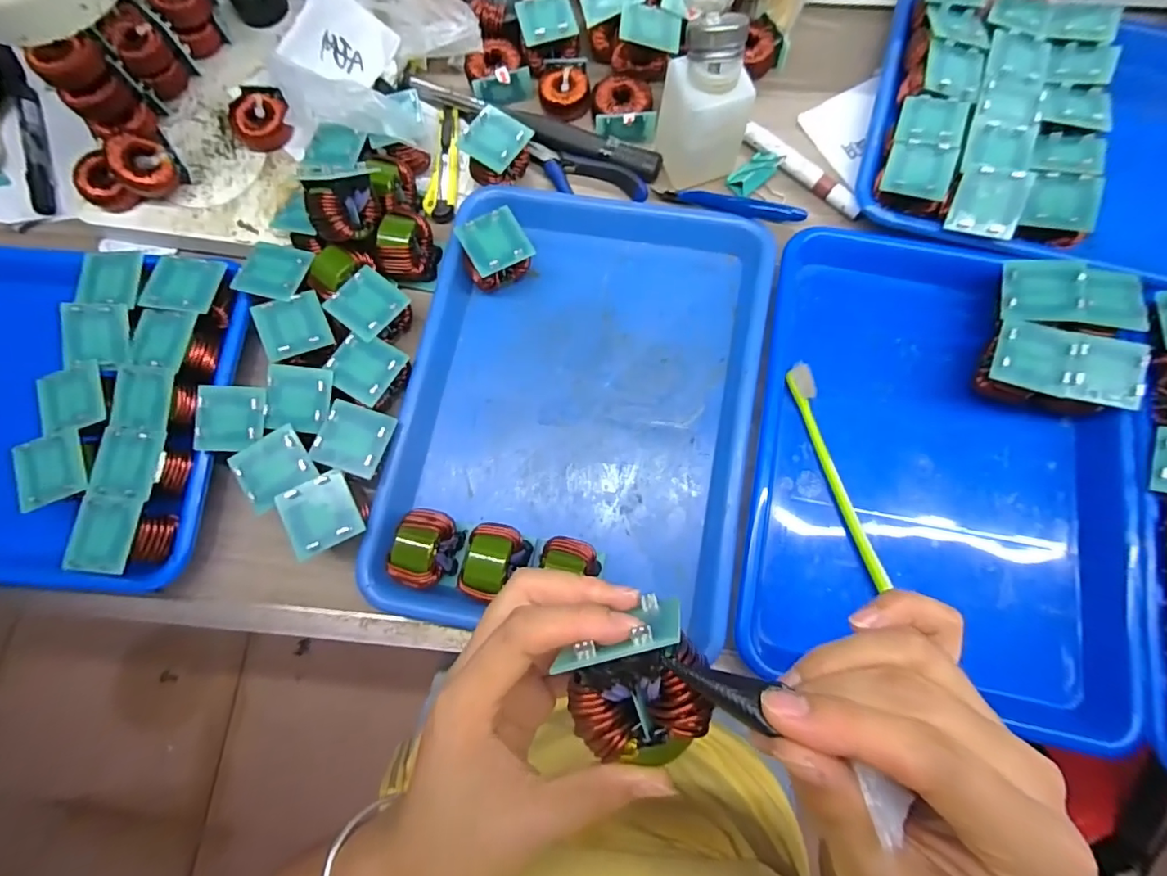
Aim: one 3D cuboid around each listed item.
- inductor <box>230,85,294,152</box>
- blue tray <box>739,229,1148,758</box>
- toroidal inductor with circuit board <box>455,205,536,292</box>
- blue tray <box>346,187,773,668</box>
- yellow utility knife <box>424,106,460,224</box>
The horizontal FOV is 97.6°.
[{"bbox_3d":[-0.257,-0.255,0.412,0.043,0.022,0.045,-26,78,-5],"label":"inductor"},{"bbox_3d":[0.245,0.013,0.353,0.243,0.032,0.315,10,77,4],"label":"blue tray"},{"bbox_3d":[-0.066,-0.140,0.389,0.048,0.036,0.048,-29,77,-4],"label":"toroidal inductor with circuit board"},{"bbox_3d":[-0.002,-0.032,0.369,0.242,0.047,0.322,10,76,4],"label":"blue tray"},{"bbox_3d":[-0.118,-0.234,0.432,0.023,0.017,0.113,0,77,1],"label":"yellow utility knife"}]

